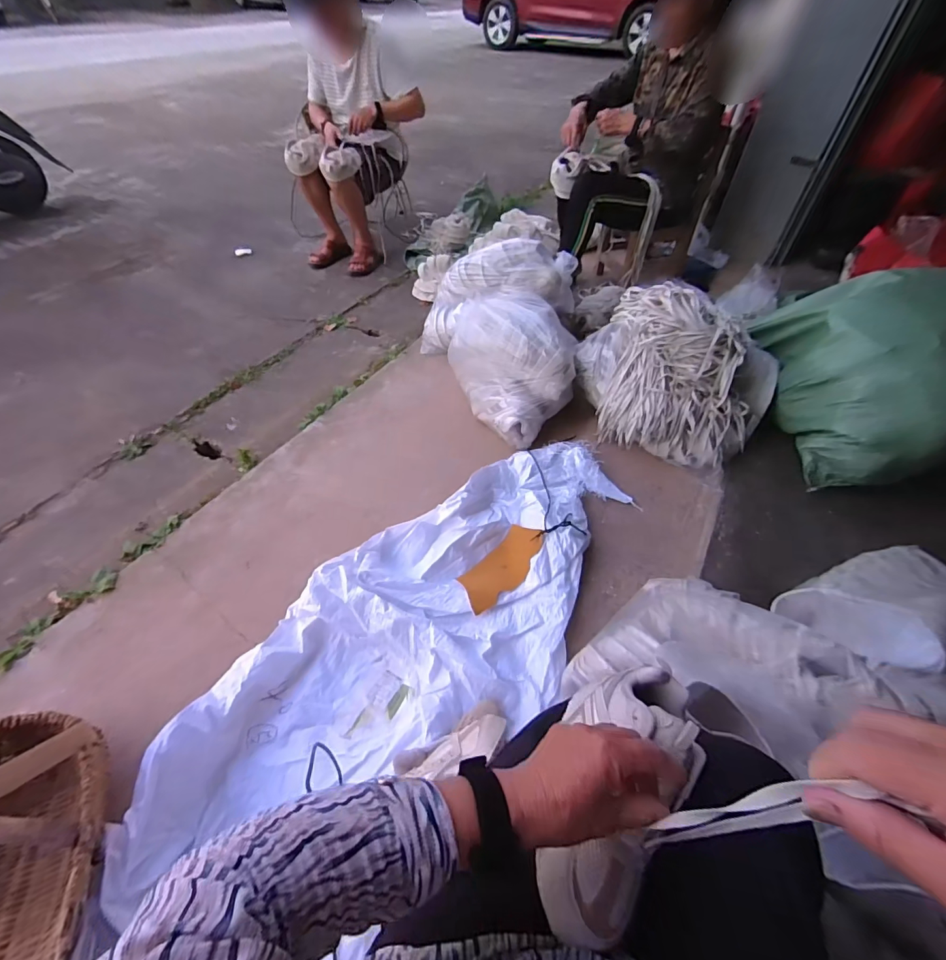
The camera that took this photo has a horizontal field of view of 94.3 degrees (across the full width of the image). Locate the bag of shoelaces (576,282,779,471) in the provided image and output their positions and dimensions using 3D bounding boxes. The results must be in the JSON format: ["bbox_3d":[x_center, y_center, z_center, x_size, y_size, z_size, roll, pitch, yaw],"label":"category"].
[{"bbox_3d":[0.581,-0.318,1.263,0.540,0.302,0.422,21,53,16],"label":"bag of shoelaces"}]

